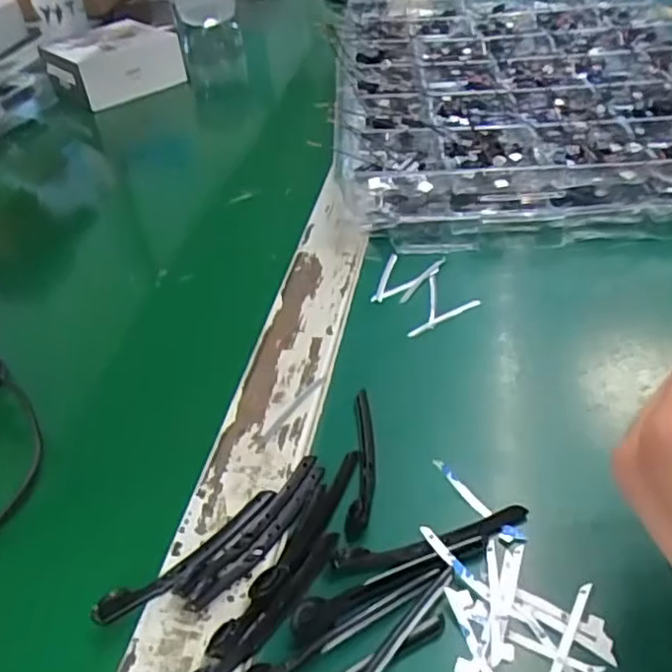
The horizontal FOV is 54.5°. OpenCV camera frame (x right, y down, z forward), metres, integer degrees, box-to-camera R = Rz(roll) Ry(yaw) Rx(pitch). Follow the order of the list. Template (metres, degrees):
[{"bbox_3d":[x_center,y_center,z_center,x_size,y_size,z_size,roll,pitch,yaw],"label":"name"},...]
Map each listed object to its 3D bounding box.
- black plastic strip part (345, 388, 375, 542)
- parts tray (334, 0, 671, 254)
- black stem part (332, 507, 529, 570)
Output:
[{"bbox_3d":[0.011,0.047,0.263,0.010,0.008,0.074,0,40,5],"label":"black plastic strip part"},{"bbox_3d":[0.155,-0.208,0.530,0.302,0.036,0.439,-2,40,3],"label":"parts tray"},{"bbox_3d":[0.035,0.072,0.232,0.072,0.004,0.011,-11,41,-8],"label":"black stem part"}]

